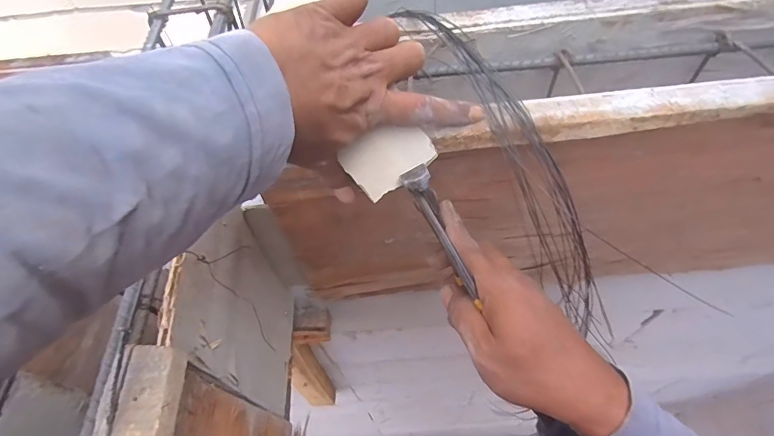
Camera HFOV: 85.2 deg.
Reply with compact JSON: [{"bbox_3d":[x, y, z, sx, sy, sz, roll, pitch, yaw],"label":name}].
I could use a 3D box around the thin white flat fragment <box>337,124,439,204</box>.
[{"bbox_3d":[0.003,-0.045,0.308,0.060,0.004,0.041,-34,95,0],"label":"thin white flat fragment"}]

